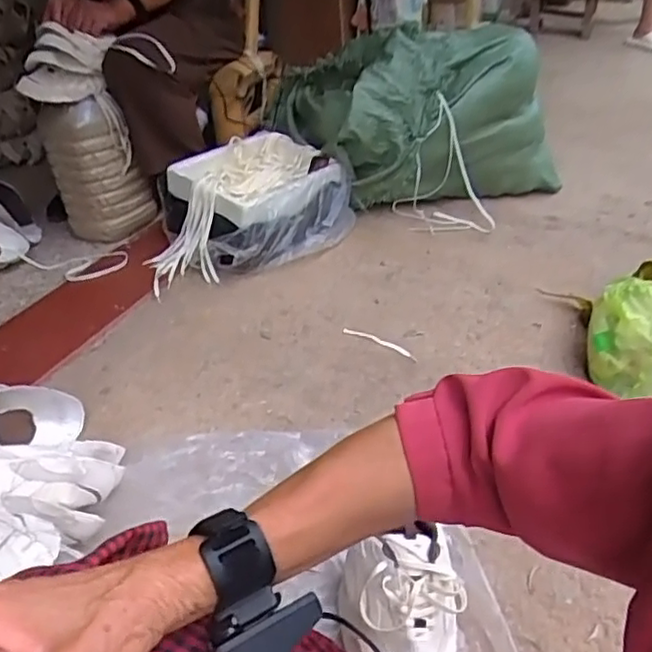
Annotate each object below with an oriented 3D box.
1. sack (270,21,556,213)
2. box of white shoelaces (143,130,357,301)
[{"bbox_3d":[0.255,-0.586,1.868,0.706,0.444,0.484,-16,34,-17],"label":"sack"},{"bbox_3d":[-0.192,-0.266,1.518,0.504,0.214,0.288,-30,40,-33],"label":"box of white shoelaces"}]

